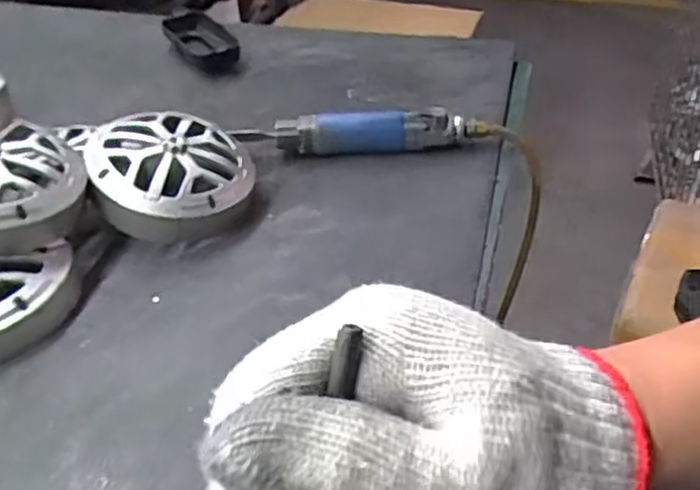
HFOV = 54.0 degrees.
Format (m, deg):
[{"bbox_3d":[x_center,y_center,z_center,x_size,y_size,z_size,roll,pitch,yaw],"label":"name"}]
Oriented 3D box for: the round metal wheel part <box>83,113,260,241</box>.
[{"bbox_3d":[-0.129,-0.051,0.509,0.114,0.063,0.108,-1,39,1],"label":"round metal wheel part"}]

